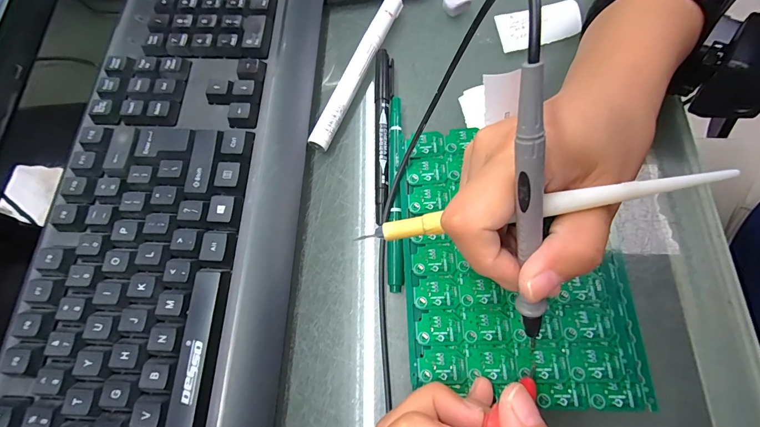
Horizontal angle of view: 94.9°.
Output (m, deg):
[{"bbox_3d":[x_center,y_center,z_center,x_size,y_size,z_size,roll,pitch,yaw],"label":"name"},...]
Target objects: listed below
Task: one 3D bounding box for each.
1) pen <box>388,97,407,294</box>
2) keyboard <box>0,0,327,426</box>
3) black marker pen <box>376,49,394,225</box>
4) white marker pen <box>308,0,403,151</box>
[{"bbox_3d":[0.012,-0.020,0.233,0.010,0.012,0.141,0,72,8],"label":"pen"},{"bbox_3d":[-0.135,0.013,0.227,0.152,0.032,0.426,2,70,2],"label":"keyboard"},{"bbox_3d":[0.003,-0.060,0.252,0.013,0.009,0.137,-1,71,8],"label":"black marker pen"},{"bbox_3d":[-0.017,-0.111,0.267,0.015,0.015,0.144,21,76,14],"label":"white marker pen"}]

